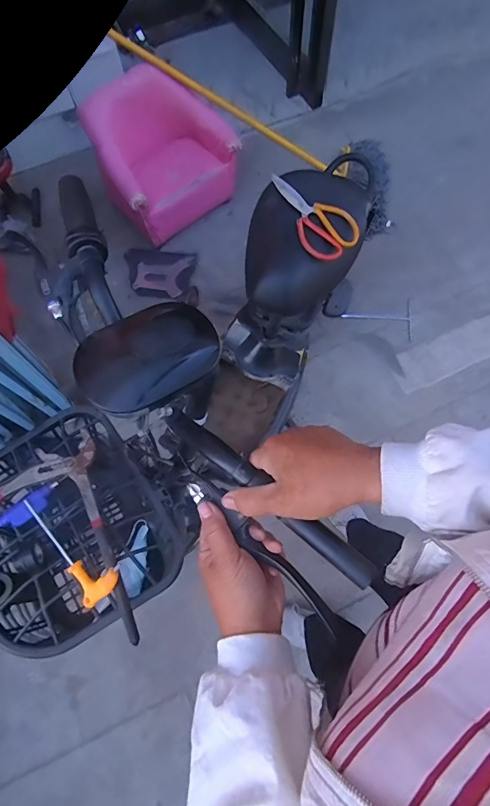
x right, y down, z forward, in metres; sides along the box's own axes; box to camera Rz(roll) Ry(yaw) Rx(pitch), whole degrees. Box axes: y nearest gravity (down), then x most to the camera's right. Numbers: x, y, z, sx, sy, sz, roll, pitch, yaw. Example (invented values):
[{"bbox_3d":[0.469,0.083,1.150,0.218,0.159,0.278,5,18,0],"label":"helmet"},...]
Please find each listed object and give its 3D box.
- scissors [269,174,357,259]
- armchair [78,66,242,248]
[{"bbox_3d":[0.126,-0.356,0.790,0.104,0.023,0.198,-34,72,-11],"label":"scissors"},{"bbox_3d":[-0.294,-0.936,1.581,0.504,0.332,0.385,-34,74,-10],"label":"armchair"}]

